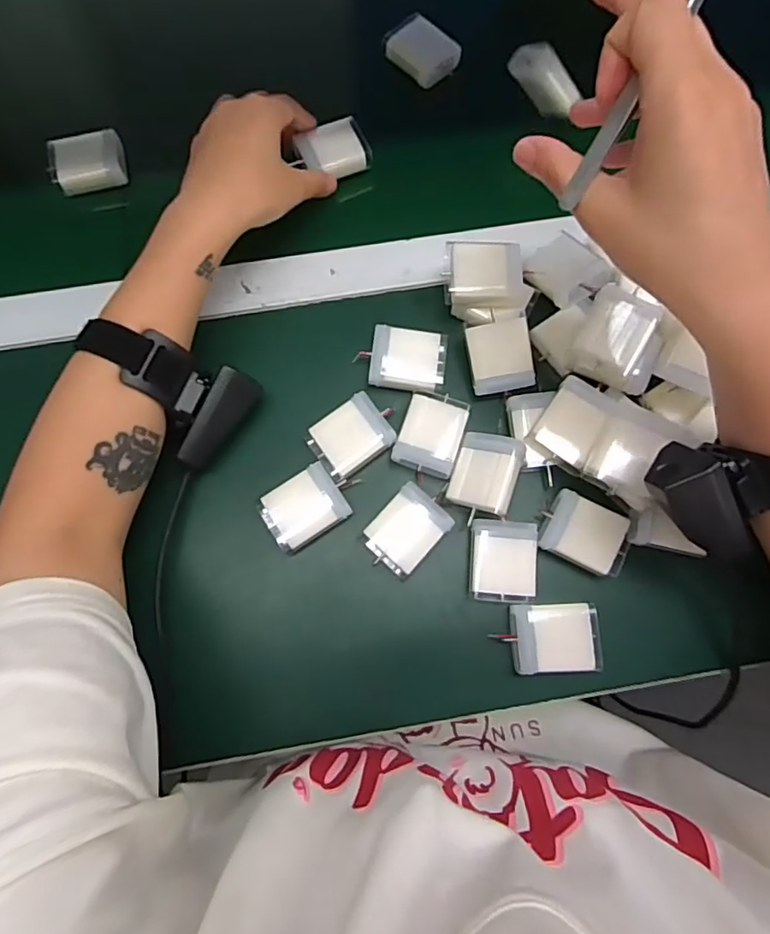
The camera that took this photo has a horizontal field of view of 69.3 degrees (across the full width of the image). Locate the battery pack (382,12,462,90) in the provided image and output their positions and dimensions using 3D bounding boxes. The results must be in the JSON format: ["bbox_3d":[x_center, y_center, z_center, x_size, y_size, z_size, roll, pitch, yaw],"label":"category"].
[{"bbox_3d":[0.029,-0.343,0.459,0.044,0.014,0.058,-41,80,-9],"label":"battery pack"}]

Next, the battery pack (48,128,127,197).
[{"bbox_3d":[-0.228,-0.234,0.427,0.053,0.015,0.043,-12,77,-2],"label":"battery pack"}]

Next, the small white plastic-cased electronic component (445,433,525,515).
[{"bbox_3d":[0.065,0.003,0.362,0.041,0.007,0.051,16,78,32],"label":"small white plastic-cased electronic component"}]

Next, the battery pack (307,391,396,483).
[{"bbox_3d":[-0.023,-0.020,0.378,0.051,0.017,0.042,-36,79,-8],"label":"battery pack"}]

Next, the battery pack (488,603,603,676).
[{"bbox_3d":[0.103,0.107,0.351,0.059,0.018,0.040,-3,77,0],"label":"battery pack"}]

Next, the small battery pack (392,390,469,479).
[{"bbox_3d":[0.031,-0.022,0.376,0.041,0.009,0.053,18,77,5],"label":"small battery pack"}]

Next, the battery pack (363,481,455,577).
[{"bbox_3d":[0.014,0.042,0.366,0.040,0.019,0.051,42,80,9],"label":"battery pack"}]

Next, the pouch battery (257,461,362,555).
[{"bbox_3d":[-0.049,0.026,0.370,0.059,0.021,0.042,-32,78,-7],"label":"pouch battery"}]

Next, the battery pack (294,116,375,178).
[{"bbox_3d":[-0.040,-0.246,0.429,0.052,0.014,0.045,-22,77,-5],"label":"battery pack"}]

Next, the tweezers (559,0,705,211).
[{"bbox_3d":[0.110,-0.166,0.232,0.009,0.007,0.118,34,114,8],"label":"tweezers"}]

